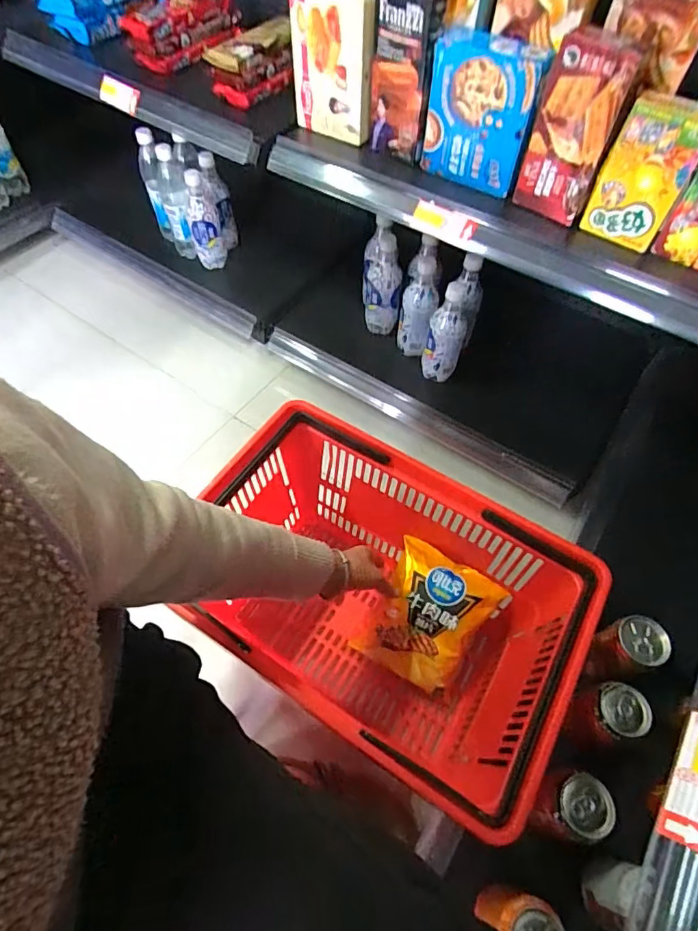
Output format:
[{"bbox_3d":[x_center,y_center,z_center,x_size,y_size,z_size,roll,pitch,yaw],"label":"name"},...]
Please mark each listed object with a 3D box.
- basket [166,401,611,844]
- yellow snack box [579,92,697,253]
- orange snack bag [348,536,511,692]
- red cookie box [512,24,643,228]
[{"bbox_3d":[0.031,0.200,0.689,0.478,0.260,0.342,27,61,15],"label":"basket"},{"bbox_3d":[0.370,-0.363,0.618,0.095,0.152,0.049,30,62,17],"label":"yellow snack box"},{"bbox_3d":[0.114,0.224,0.725,0.156,0.055,0.189,29,94,13],"label":"orange snack bag"},{"bbox_3d":[0.286,-0.425,0.632,0.096,0.184,0.059,32,62,17],"label":"red cookie box"}]

